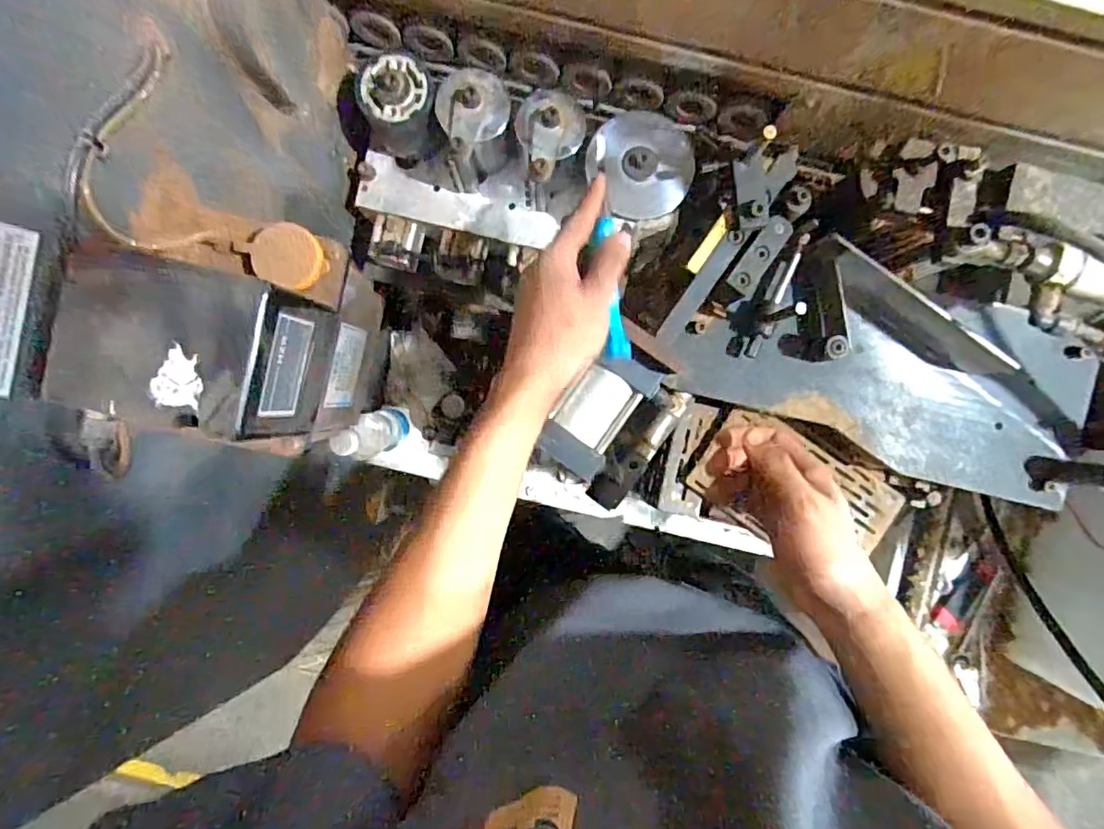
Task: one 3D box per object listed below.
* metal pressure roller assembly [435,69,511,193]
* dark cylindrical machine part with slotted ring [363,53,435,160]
[{"bbox_3d":[-0.069,-0.263,0.532,0.064,0.077,0.086,-6,92,-1],"label":"metal pressure roller assembly"},{"bbox_3d":[-0.144,-0.284,0.535,0.068,0.070,0.067,0,91,-1],"label":"dark cylindrical machine part with slotted ring"}]

